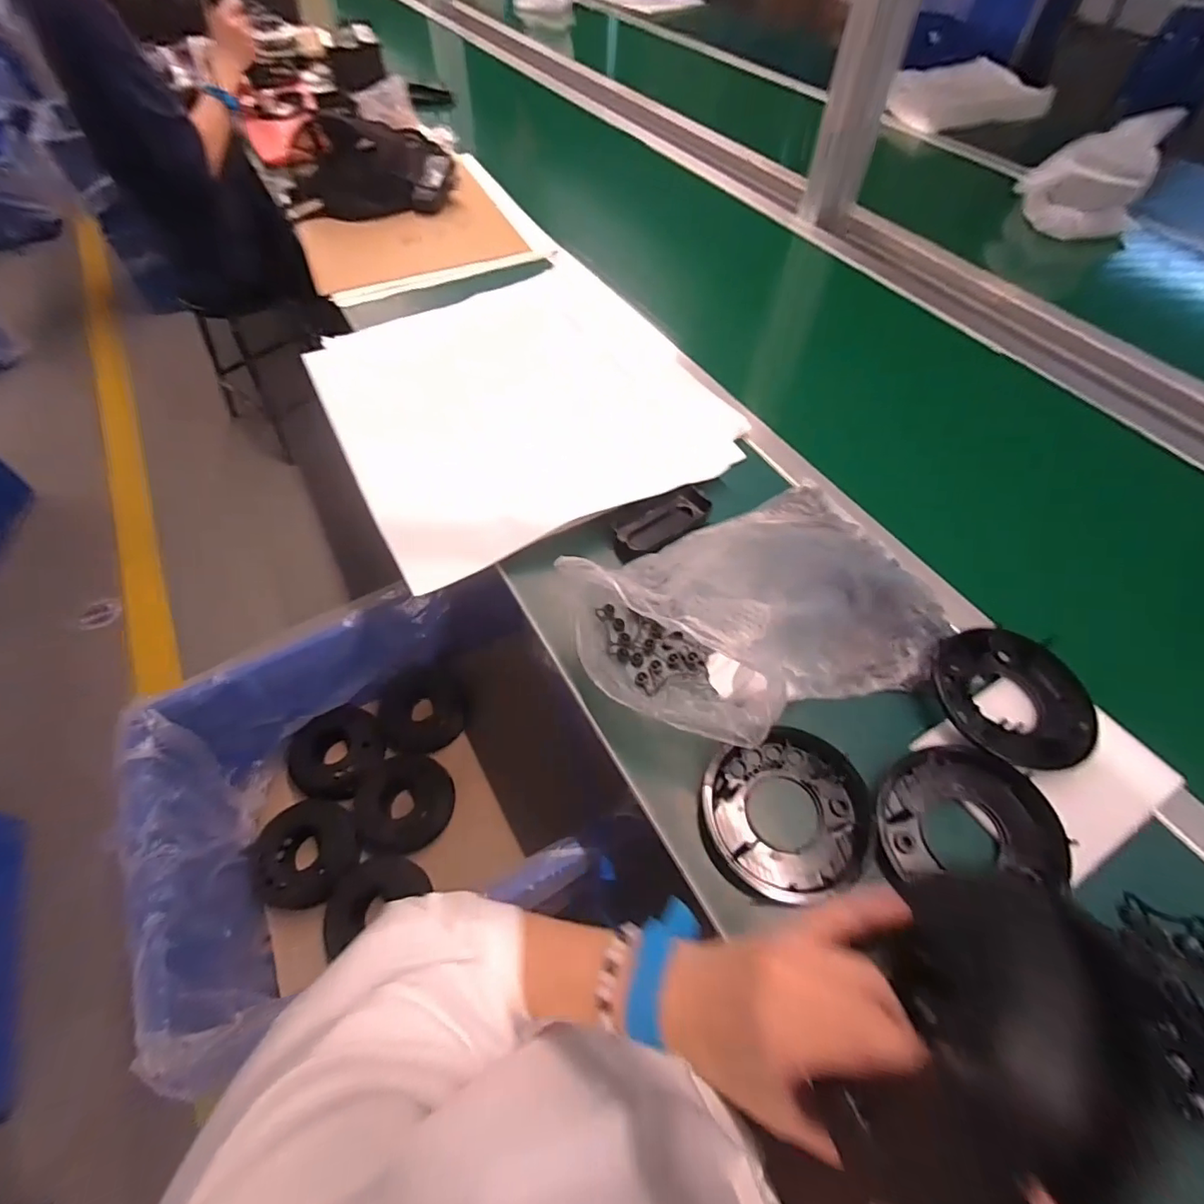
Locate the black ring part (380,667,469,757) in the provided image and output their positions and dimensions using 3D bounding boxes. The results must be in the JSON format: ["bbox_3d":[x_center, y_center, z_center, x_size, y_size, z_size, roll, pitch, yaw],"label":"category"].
[{"bbox_3d":[-0.272,0.165,0.841,0.125,0.027,0.121,-16,74,-9],"label":"black ring part"}]

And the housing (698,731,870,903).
[{"bbox_3d":[0.146,0.168,0.441,0.128,0.022,0.121,0,57,0],"label":"housing"}]

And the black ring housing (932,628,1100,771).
[{"bbox_3d":[0.357,0.079,0.482,0.122,0.018,0.127,1,57,1],"label":"black ring housing"}]

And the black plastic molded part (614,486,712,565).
[{"bbox_3d":[0.064,-0.088,0.603,0.115,0.017,0.062,-22,59,-14],"label":"black plastic molded part"}]

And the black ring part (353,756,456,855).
[{"bbox_3d":[-0.282,0.288,0.794,0.134,0.020,0.129,0,57,0],"label":"black ring part"}]

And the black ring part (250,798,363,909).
[{"bbox_3d":[-0.395,0.333,0.742,0.123,0.048,0.135,-20,63,-37],"label":"black ring part"}]

